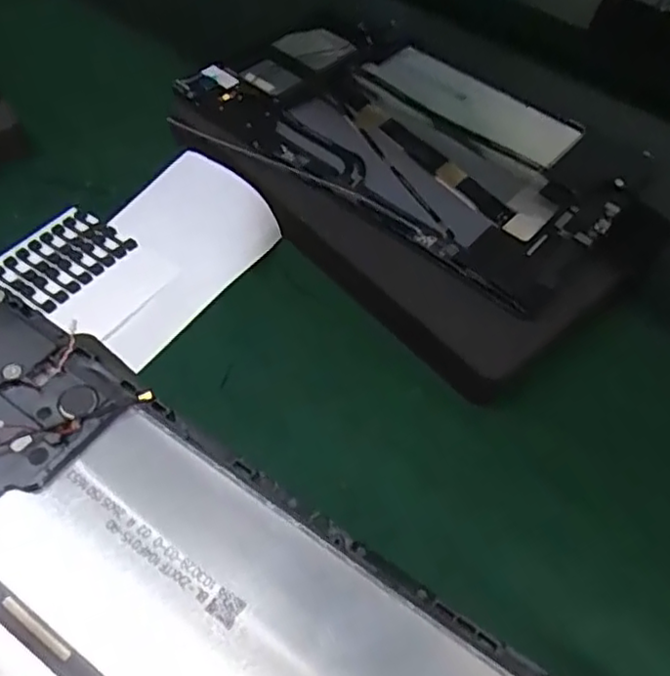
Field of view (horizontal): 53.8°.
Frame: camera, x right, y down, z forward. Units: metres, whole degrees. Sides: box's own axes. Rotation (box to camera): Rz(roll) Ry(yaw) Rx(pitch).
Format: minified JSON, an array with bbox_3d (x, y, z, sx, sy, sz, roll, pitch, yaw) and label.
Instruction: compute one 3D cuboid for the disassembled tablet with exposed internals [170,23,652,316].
[{"bbox_3d":[0.045,-0.117,0.371,0.235,0.010,0.152,34,58,19],"label":"disassembled tablet with exposed internals"}]

